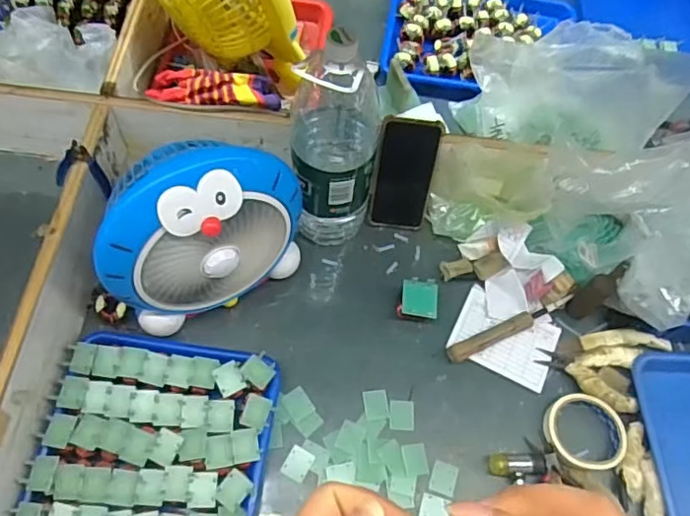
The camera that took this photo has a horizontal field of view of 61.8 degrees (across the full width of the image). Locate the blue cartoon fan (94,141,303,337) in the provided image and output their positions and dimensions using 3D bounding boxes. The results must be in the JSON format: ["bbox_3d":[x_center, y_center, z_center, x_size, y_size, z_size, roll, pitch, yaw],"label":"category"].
[{"bbox_3d":[-0.165,-0.035,0.666,0.230,0.209,0.121,-24,67,-15],"label":"blue cartoon fan"}]

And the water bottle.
[{"bbox_3d":[-0.012,-0.125,0.695,0.101,0.325,0.089,5,63,-1],"label":"water bottle"}]

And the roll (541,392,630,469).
[{"bbox_3d":[0.296,0.214,0.706,0.098,0.022,0.088,19,63,6],"label":"roll"}]

